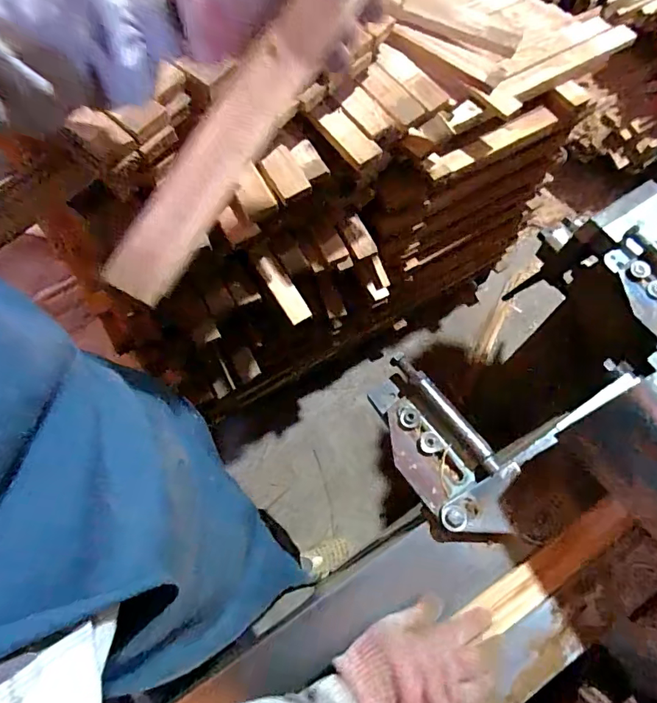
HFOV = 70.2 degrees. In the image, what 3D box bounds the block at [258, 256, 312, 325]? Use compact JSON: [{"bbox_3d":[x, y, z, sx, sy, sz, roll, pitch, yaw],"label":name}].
[{"bbox_3d":[-0.076,-0.101,0.765,0.033,0.024,0.122,-33,71,-12],"label":"block"}]

